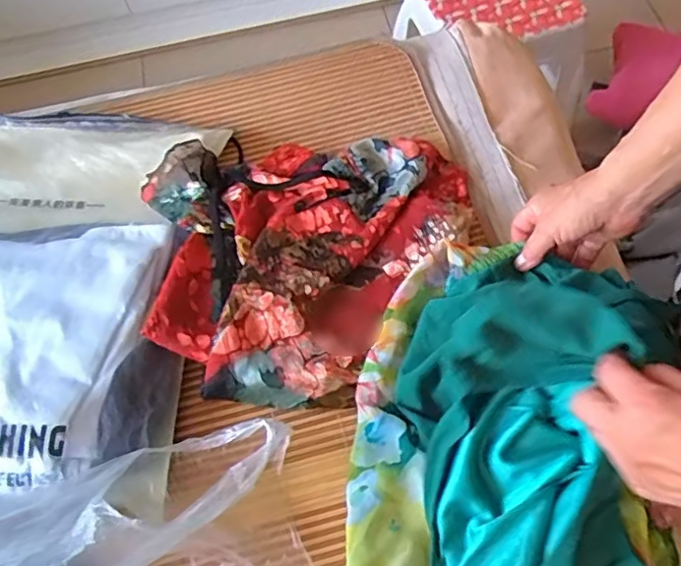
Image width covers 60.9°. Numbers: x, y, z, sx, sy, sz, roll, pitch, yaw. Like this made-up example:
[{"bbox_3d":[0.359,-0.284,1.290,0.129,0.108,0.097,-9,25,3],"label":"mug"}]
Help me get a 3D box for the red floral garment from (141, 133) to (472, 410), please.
[{"bbox_3d":[-0.023,-0.035,0.549,0.305,0.061,0.279,-13,64,-1],"label":"red floral garment"}]

